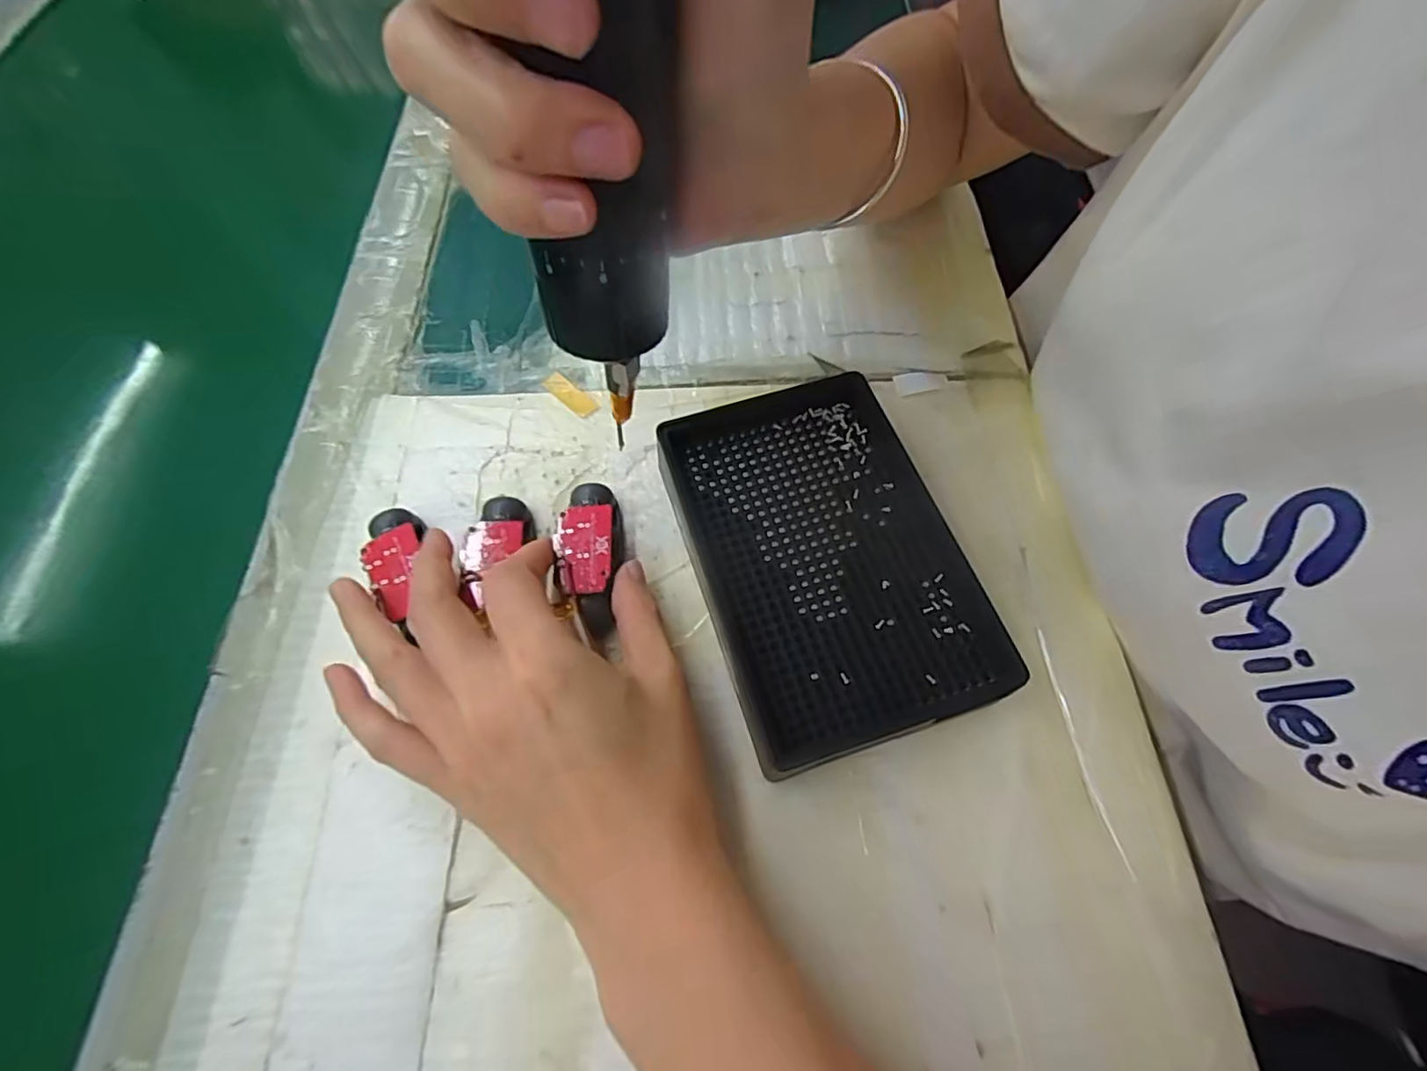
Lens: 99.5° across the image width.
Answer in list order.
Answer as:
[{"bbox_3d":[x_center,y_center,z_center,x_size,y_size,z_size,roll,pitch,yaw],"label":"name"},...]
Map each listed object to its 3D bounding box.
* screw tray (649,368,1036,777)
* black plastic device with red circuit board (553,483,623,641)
[{"bbox_3d":[0.041,0.005,0.233,0.097,0.023,0.142,-16,66,-9],"label":"screw tray"},{"bbox_3d":[-0.048,0.009,0.237,0.023,0.019,0.063,-5,63,-4],"label":"black plastic device with red circuit board"}]

